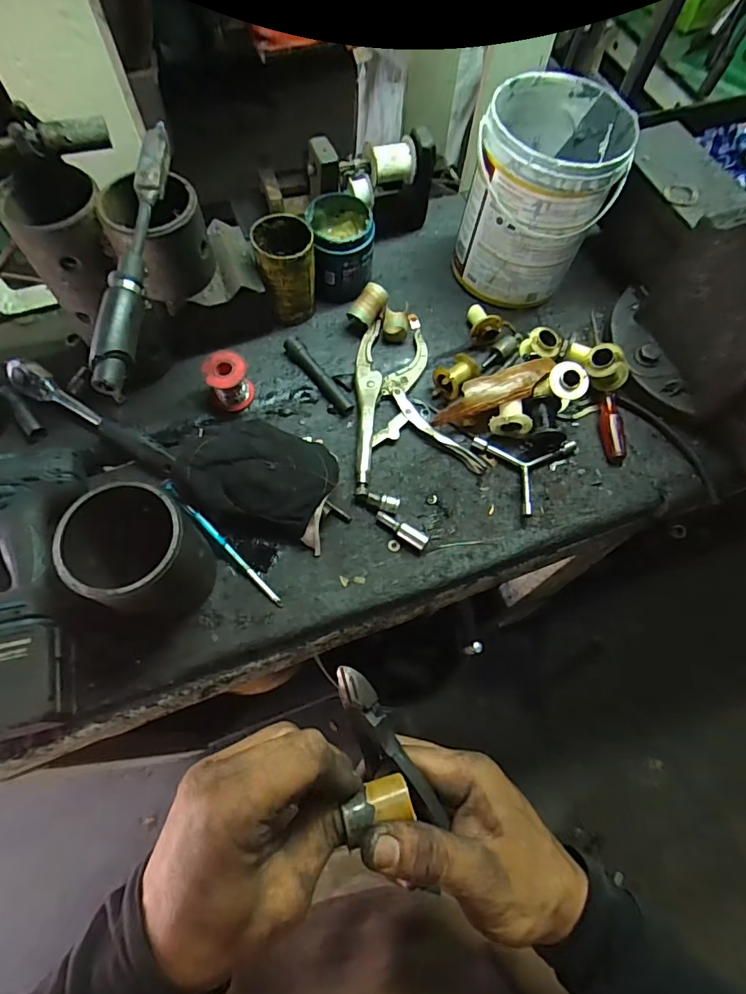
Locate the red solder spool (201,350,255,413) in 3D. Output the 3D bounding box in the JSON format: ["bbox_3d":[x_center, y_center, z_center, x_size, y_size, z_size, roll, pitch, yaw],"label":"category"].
[{"bbox_3d":[-0.180,-0.145,0.629,0.052,0.059,0.047,-19,69,-10],"label":"red solder spool"}]

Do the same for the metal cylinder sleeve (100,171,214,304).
[{"bbox_3d":[-0.215,-0.260,0.493,0.087,0.090,0.094,1,67,-2],"label":"metal cylinder sleeve"}]

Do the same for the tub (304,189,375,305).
[{"bbox_3d":[-0.042,-0.339,0.680,0.087,0.091,0.107,-9,68,-6],"label":"tub"}]

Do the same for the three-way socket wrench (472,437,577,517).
[{"bbox_3d":[0.199,-0.049,0.625,0.111,0.015,0.116,-29,71,-13],"label":"three-way socket wrench"}]

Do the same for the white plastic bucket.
[{"bbox_3d":[0.215,-0.390,0.654,0.165,0.191,0.174,1,67,-2],"label":"white plastic bucket"}]

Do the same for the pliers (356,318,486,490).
[{"bbox_3d":[0.032,-0.129,0.656,0.154,0.019,0.240,-12,68,-7],"label":"pliers"}]

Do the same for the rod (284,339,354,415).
[{"bbox_3d":[-0.071,-0.159,0.655,0.019,0.022,0.126,-38,73,-16],"label":"rod"}]

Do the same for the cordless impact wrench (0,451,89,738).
[{"bbox_3d":[-0.376,0.090,0.508,0.137,0.069,0.293,-8,68,-6],"label":"cordless impact wrench"}]

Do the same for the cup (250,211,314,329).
[{"bbox_3d":[-0.113,-0.297,0.655,0.074,0.109,0.080,-16,69,-9],"label":"cup"}]

